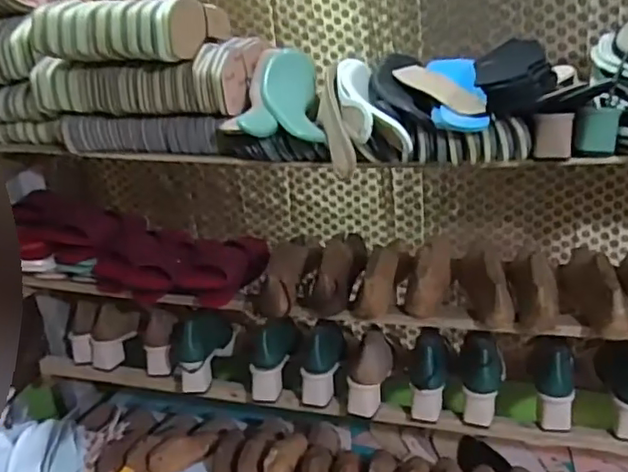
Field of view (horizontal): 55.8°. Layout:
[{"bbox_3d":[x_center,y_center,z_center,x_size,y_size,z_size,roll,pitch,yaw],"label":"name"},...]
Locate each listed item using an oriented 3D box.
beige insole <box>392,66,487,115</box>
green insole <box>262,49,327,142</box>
[{"bbox_3d":[0.175,-0.204,0.818,0.046,0.010,0.185,-30,41,-12],"label":"beige insole"},{"bbox_3d":[-0.032,-0.213,0.895,0.083,0.028,0.237,-6,47,-4],"label":"green insole"}]

